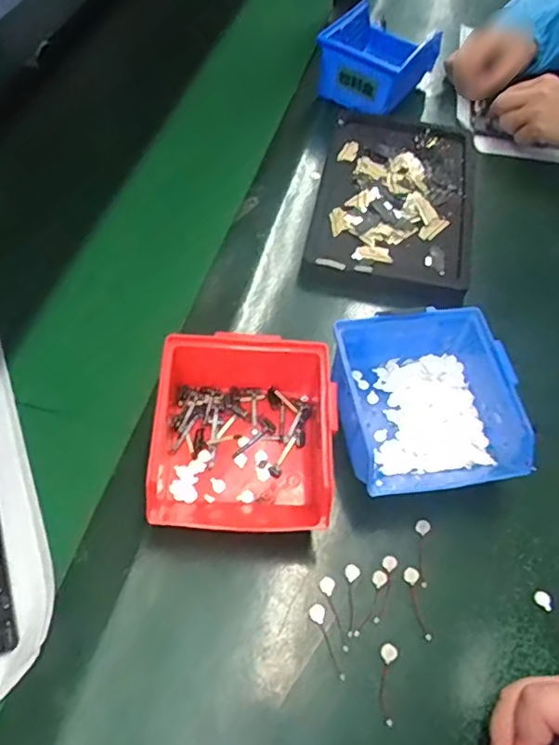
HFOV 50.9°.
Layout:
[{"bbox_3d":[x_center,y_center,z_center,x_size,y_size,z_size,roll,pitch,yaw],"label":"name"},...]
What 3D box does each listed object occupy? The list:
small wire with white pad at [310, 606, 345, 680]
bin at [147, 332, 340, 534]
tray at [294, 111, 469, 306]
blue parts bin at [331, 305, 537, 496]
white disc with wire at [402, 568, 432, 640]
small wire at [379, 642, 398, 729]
[{"bbox_3d":[0.031,0.176,0.384,0.011,0.004,0.048,-12,57,-10],"label":"small wire with white pad"},{"bbox_3d":[-0.029,0.043,0.432,0.133,0.068,0.149,3,56,0],"label":"bin"},{"bbox_3d":[0.117,-0.178,0.602,0.155,0.025,0.256,10,56,4],"label":"tray"},{"bbox_3d":[0.109,0.024,0.455,0.124,0.065,0.132,-4,56,-5],"label":"blue parts bin"},{"bbox_3d":[0.094,0.157,0.400,0.011,0.004,0.046,-3,56,-4],"label":"white disc with wire"},{"bbox_3d":[0.069,0.196,0.372,0.011,0.004,0.047,7,56,2],"label":"small wire"}]

